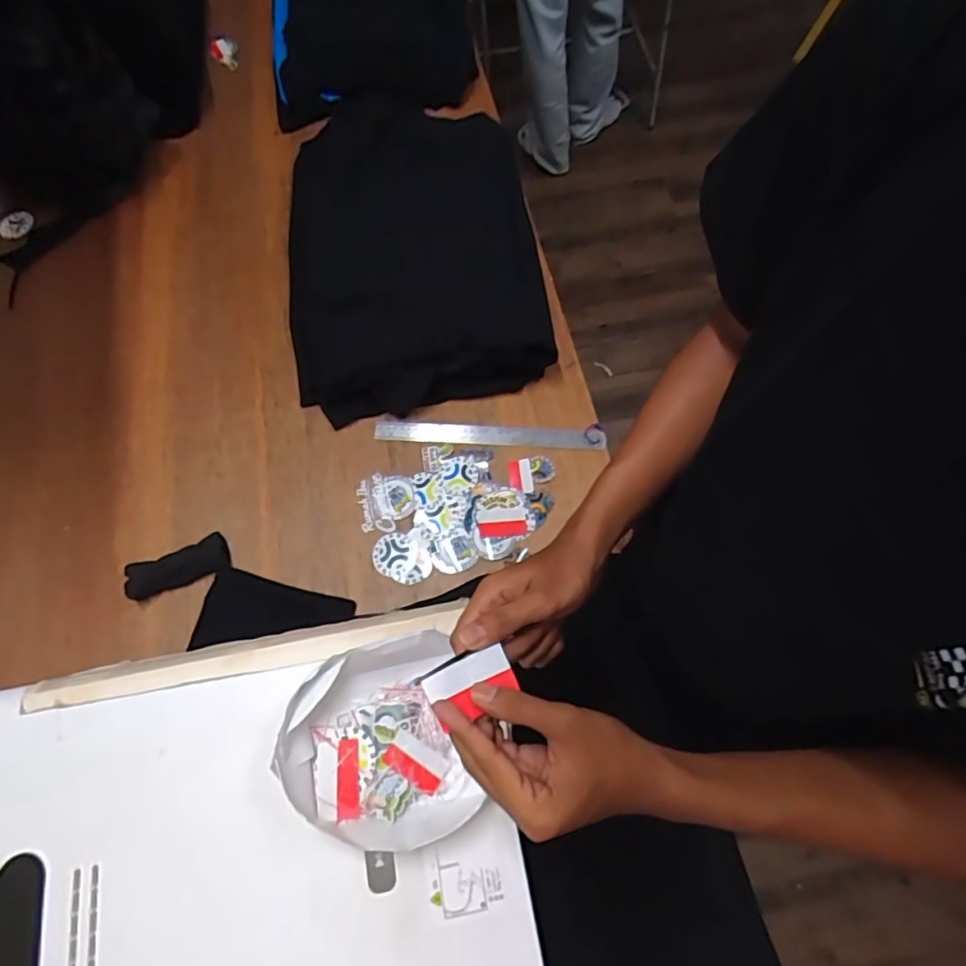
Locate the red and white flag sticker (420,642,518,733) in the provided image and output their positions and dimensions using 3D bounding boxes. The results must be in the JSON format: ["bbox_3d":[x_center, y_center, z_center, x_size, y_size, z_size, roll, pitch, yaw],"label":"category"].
[{"bbox_3d":[-0.008,0.137,0.388,0.062,0.005,0.037,-12,70,-24],"label":"red and white flag sticker"}]

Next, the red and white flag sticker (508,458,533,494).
[{"bbox_3d":[0.052,-0.010,0.789,0.031,0.004,0.051,-6,71,-1],"label":"red and white flag sticker"}]

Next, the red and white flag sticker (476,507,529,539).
[{"bbox_3d":[0.026,0.053,0.764,0.065,0.004,0.038,-7,71,-1],"label":"red and white flag sticker"}]

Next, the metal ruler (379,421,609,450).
[{"bbox_3d":[0.010,-0.068,0.818,0.324,0.006,0.035,1,78,2],"label":"metal ruler"}]

